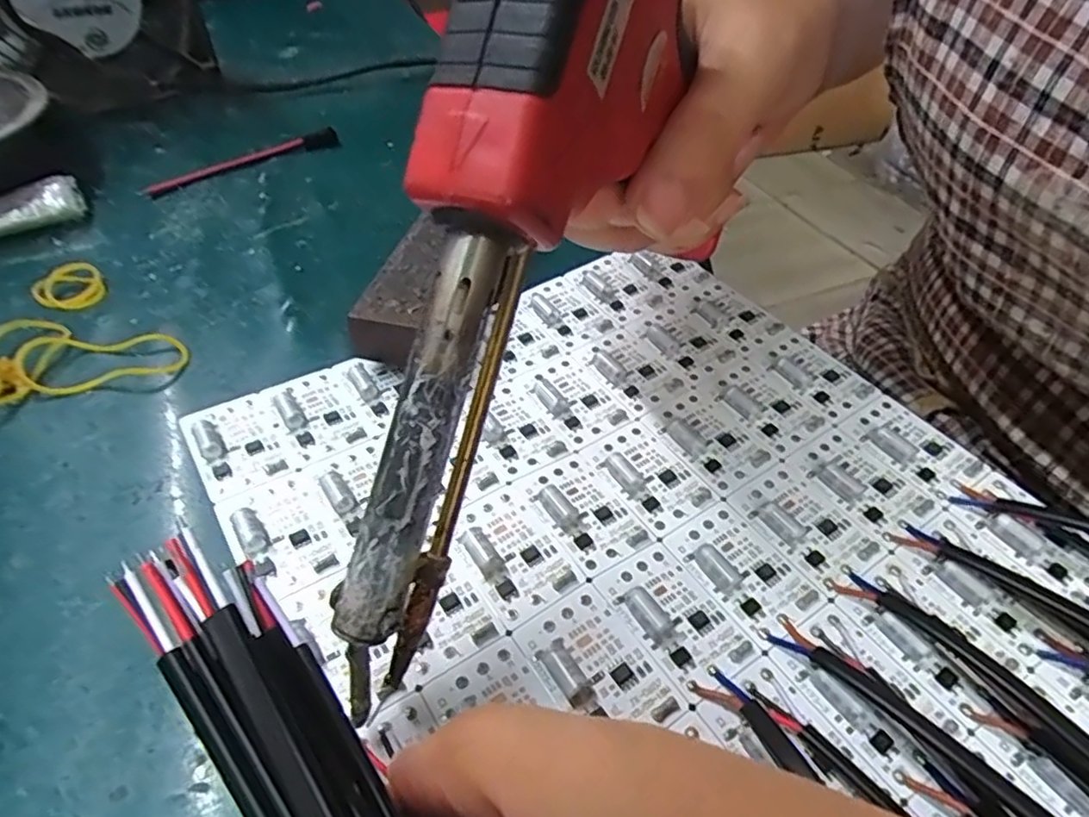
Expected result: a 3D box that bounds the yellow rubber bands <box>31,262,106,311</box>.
[{"bbox_3d":[-0.187,-0.048,0.257,0.024,0.009,0.022,-30,55,-30],"label":"yellow rubber bands"}]

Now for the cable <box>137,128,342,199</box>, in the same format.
[{"bbox_3d":[-0.154,-0.128,0.339,0.101,0.005,0.016,-30,53,-26],"label":"cable"}]

